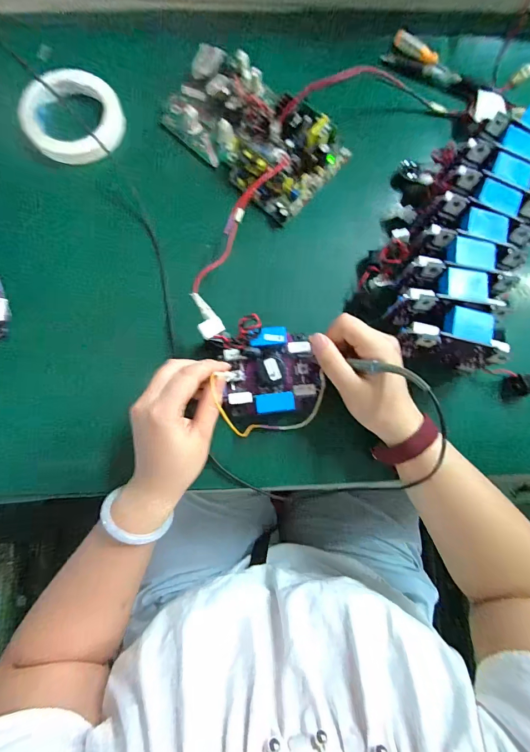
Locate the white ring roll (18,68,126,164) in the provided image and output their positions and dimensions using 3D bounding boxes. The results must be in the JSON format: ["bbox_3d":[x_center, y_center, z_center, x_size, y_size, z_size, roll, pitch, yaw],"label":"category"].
[{"bbox_3d":[-0.211,-0.284,0.390,0.102,0.030,0.106,-6,81,-4],"label":"white ring roll"}]

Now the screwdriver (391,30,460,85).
[{"bbox_3d":[0.198,-0.389,0.434,0.094,0.018,0.015,38,81,4],"label":"screwdriver"}]

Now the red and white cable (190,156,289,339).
[{"bbox_3d":[-0.029,-0.135,0.350,0.040,0.024,0.209,19,80,1],"label":"red and white cable"}]

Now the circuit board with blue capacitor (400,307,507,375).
[{"bbox_3d":[0.179,-0.033,0.340,0.102,0.074,0.037,12,80,-1],"label":"circuit board with blue capacitor"}]

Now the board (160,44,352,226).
[{"bbox_3d":[-0.015,-0.277,0.394,0.200,0.033,0.125,44,81,5],"label":"board"}]

